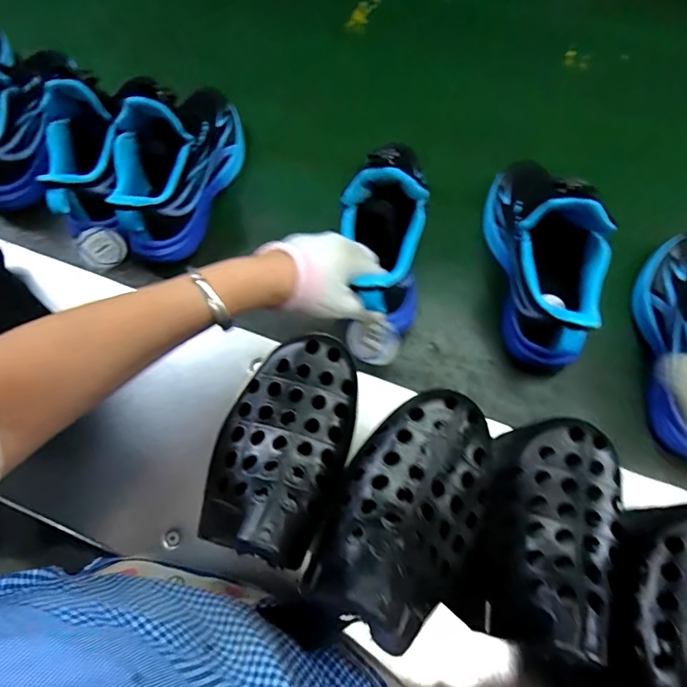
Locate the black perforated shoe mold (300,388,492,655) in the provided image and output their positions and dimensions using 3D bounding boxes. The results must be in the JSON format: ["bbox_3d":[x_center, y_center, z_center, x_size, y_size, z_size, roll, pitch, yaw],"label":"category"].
[{"bbox_3d":[0.043,0.085,0.254,0.085,0.060,0.131,22,74,9],"label":"black perforated shoe mold"}]

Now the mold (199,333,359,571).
[{"bbox_3d":[-0.039,0.054,0.283,0.087,0.050,0.138,13,73,7],"label":"mold"}]

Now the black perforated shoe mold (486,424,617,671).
[{"bbox_3d":[0.136,0.118,0.298,0.084,0.054,0.147,19,73,8],"label":"black perforated shoe mold"}]

